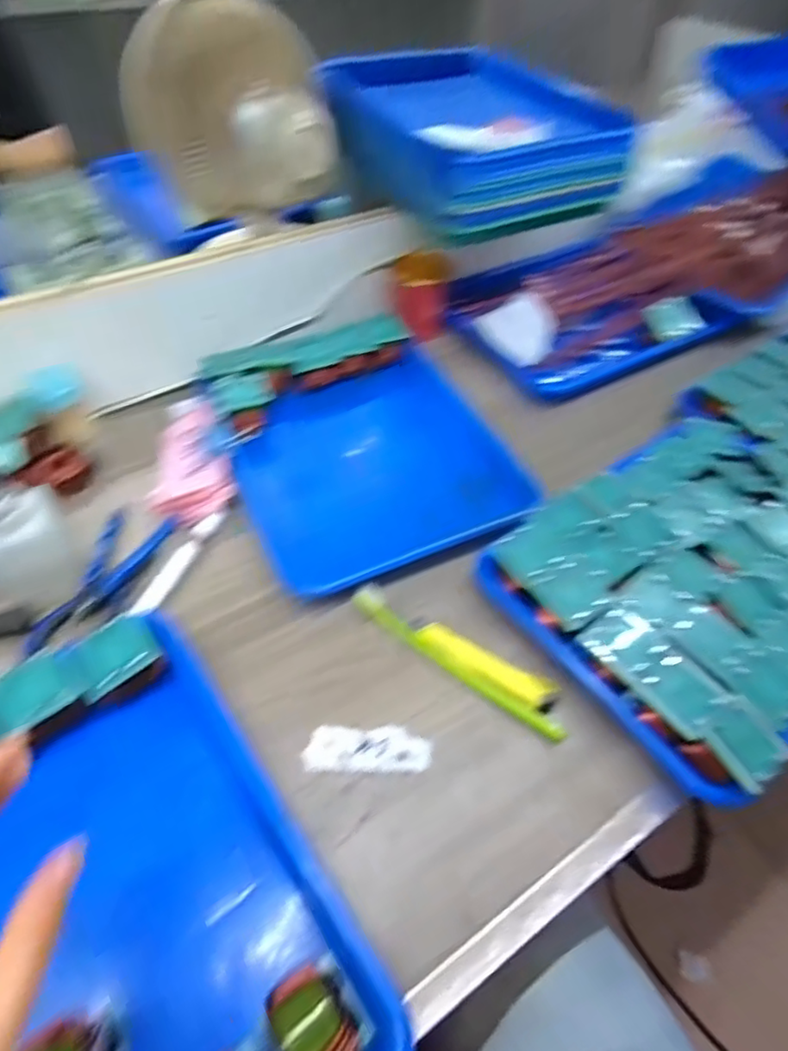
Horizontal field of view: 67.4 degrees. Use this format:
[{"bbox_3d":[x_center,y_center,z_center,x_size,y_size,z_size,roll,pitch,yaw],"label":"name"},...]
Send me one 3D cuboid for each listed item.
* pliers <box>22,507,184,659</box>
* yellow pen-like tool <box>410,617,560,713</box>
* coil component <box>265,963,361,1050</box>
[{"bbox_3d":[-0.239,0.043,0.478,0.063,0.018,0.141,15,51,9],"label":"pliers"},{"bbox_3d":[0.065,0.104,0.446,0.116,0.010,0.021,26,54,18],"label":"yellow pen-like tool"},{"bbox_3d":[-0.039,0.249,0.295,0.034,0.041,0.048,-28,57,-23],"label":"coil component"}]

